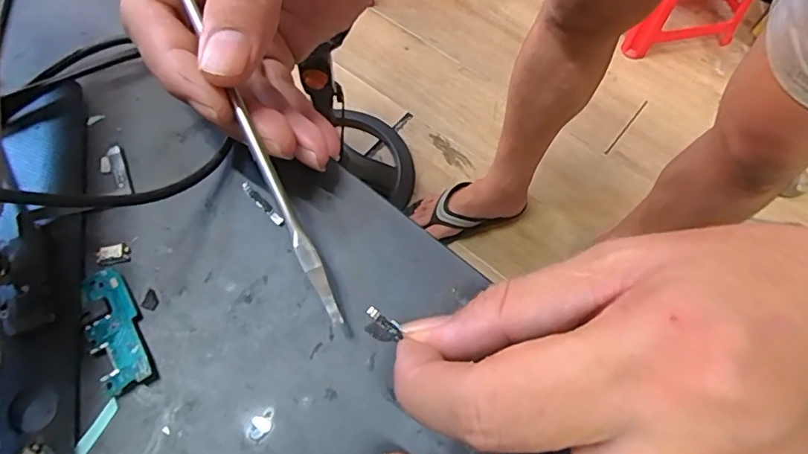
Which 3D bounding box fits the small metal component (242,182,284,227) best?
[{"bbox_3d":[-0.054,-0.009,0.203,0.024,0.004,0.004,41,69,17],"label":"small metal component"}]

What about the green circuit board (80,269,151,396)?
[{"bbox_3d":[-0.099,0.033,0.179,0.016,0.004,0.044,-22,66,-12],"label":"green circuit board"}]

